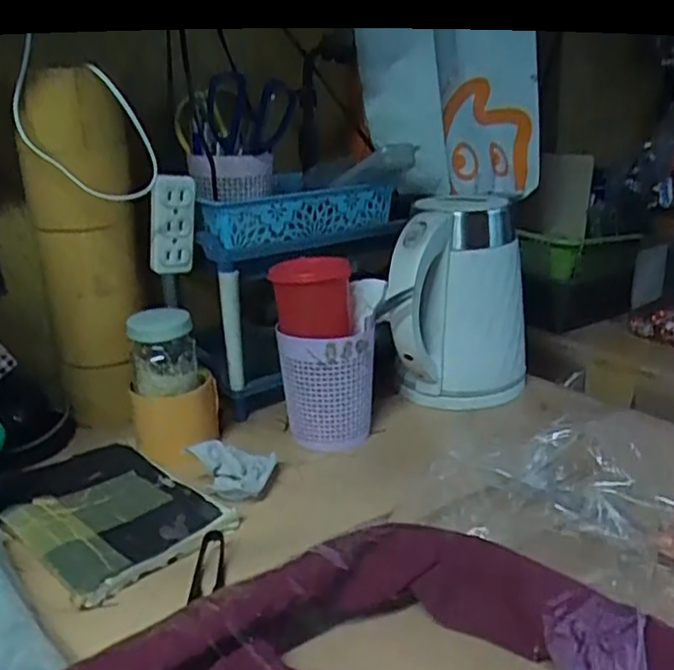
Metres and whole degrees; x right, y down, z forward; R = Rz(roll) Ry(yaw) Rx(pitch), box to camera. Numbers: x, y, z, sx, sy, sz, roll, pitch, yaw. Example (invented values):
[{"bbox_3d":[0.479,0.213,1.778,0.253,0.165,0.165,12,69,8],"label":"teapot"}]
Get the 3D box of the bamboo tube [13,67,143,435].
[{"bbox_3d":[-0.240,-0.071,0.677,0.090,0.341,0.072,-15,24,-31],"label":"bamboo tube"}]

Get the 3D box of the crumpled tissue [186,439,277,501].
[{"bbox_3d":[-0.082,0.114,0.605,0.064,0.040,0.070,15,26,39],"label":"crumpled tissue"}]

